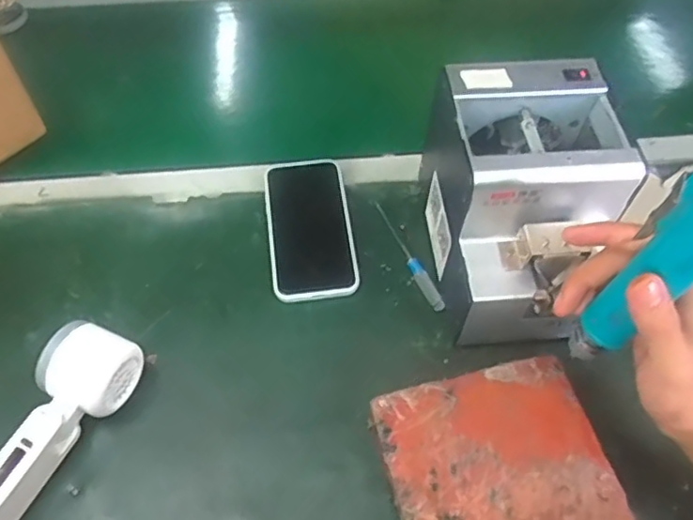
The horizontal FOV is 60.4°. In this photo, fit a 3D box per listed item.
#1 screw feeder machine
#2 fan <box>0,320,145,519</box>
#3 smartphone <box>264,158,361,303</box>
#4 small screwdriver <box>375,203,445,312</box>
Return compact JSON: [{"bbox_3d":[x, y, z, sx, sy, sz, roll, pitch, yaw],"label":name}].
[{"bbox_3d":[0.141,-0.043,0.479,0.124,0.142,0.177,-5,58,-4],"label":"screw feeder machine"},{"bbox_3d":[-0.217,0.120,0.421,0.057,0.049,0.163,29,62,16],"label":"fan"},{"bbox_3d":[-0.034,-0.031,0.543,0.074,0.013,0.149,-7,58,-5],"label":"smartphone"},{"bbox_3d":[0.056,-0.005,0.534,0.012,0.006,0.121,-19,60,-13],"label":"small screwdriver"}]

